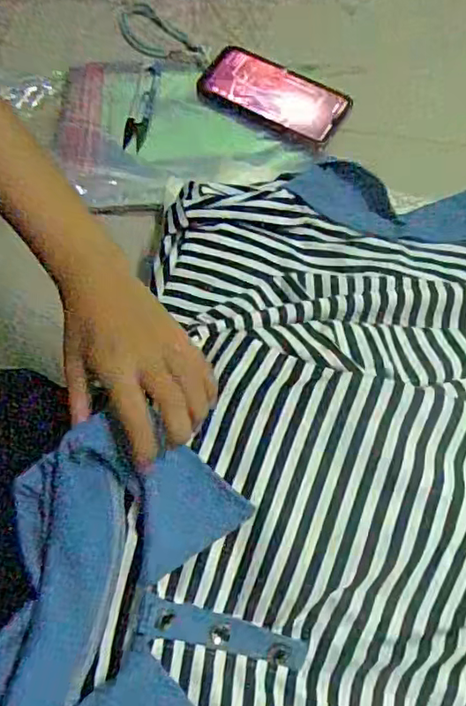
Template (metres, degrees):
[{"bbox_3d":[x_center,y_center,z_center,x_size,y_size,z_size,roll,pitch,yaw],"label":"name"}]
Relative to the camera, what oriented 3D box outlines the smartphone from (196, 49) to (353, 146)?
[{"bbox_3d":[0.043,-0.290,0.674,0.168,0.015,0.070,27,89,11],"label":"smartphone"}]

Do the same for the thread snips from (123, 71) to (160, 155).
[{"bbox_3d":[-0.103,-0.273,0.671,0.026,0.016,0.122,6,69,3],"label":"thread snips"}]

